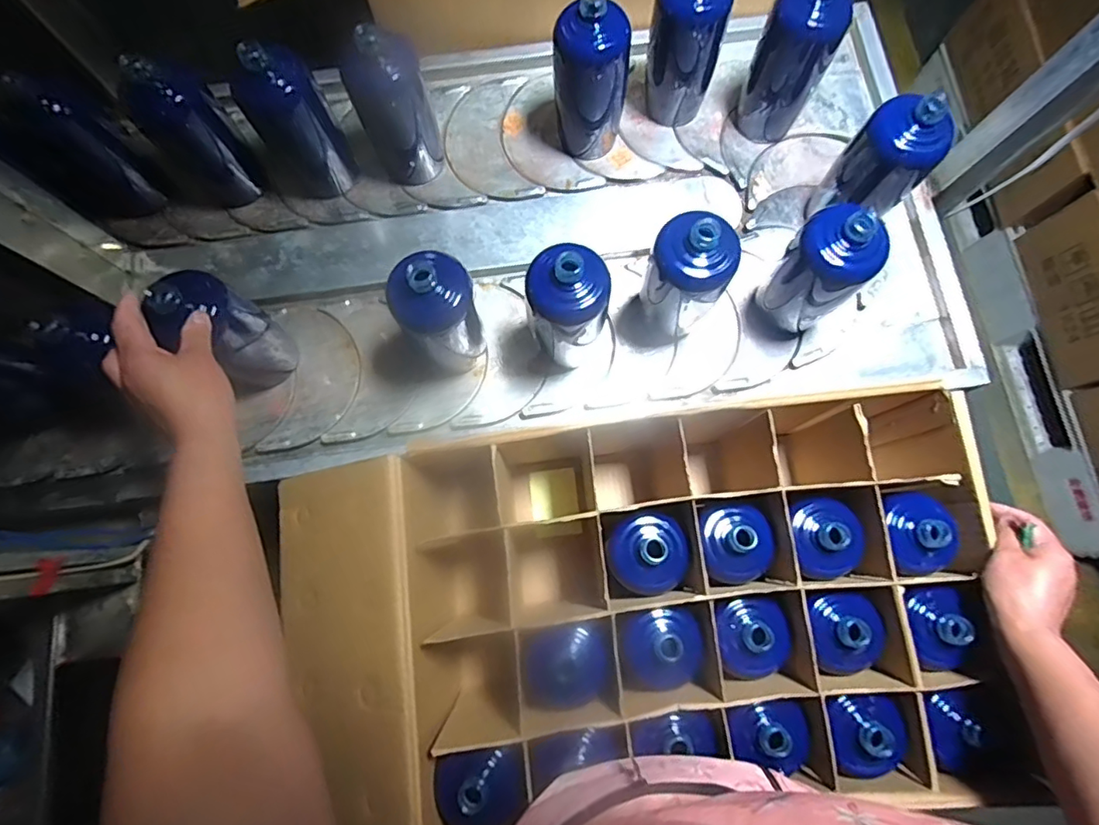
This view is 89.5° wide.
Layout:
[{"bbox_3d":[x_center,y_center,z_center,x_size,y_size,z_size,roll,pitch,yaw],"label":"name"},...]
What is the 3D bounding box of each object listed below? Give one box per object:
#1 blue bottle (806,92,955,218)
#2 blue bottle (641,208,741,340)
[{"bbox_3d":[0.363,-0.271,0.609,0.085,0.182,0.073,42,82,8],"label":"blue bottle"},{"bbox_3d":[0.143,-0.139,0.584,0.080,0.183,0.069,32,81,7],"label":"blue bottle"}]

